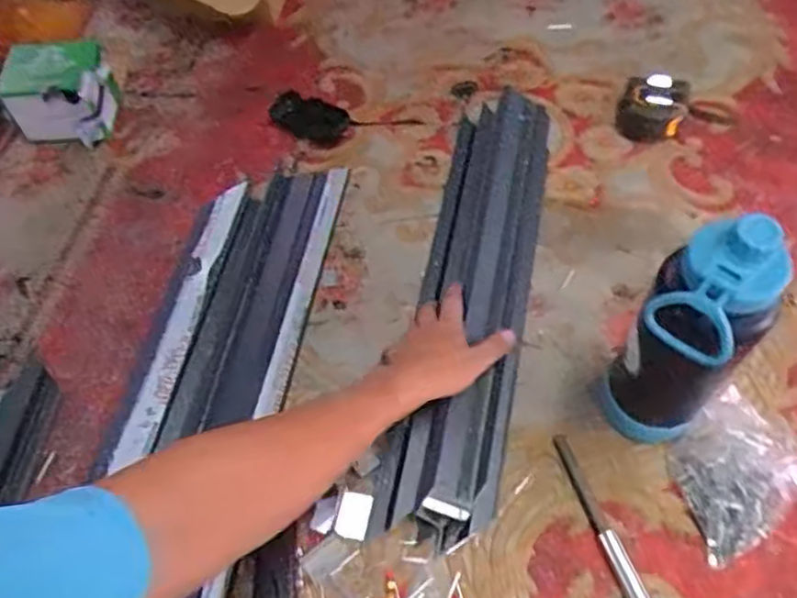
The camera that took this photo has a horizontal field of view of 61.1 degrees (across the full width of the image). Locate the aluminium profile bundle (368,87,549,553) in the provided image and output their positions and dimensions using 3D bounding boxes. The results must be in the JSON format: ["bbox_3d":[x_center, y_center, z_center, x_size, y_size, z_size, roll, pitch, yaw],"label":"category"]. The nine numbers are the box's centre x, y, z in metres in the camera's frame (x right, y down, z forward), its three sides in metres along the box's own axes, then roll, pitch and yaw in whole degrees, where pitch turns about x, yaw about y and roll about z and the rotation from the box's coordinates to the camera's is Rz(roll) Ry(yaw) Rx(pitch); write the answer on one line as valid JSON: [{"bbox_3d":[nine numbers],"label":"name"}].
[{"bbox_3d":[0.080,-0.012,0.749,0.116,0.070,0.530,10,62,8],"label":"aluminium profile bundle"}]

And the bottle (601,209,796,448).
[{"bbox_3d":[0.234,0.049,0.573,0.085,0.293,0.085,-2,60,3],"label":"bottle"}]

